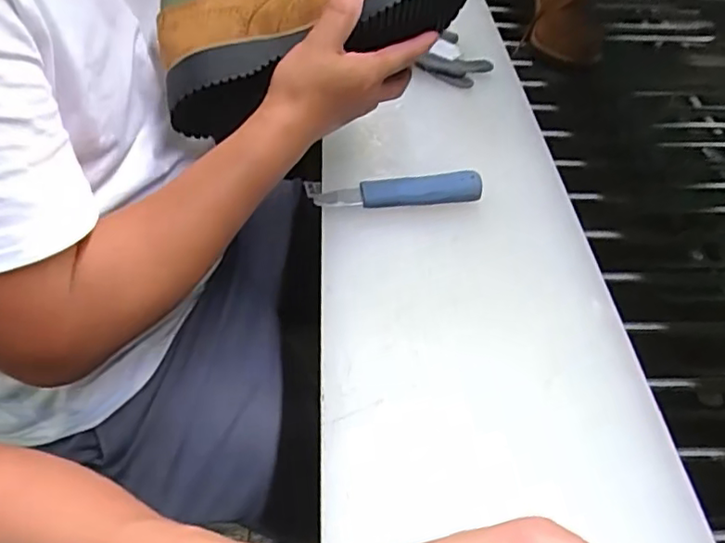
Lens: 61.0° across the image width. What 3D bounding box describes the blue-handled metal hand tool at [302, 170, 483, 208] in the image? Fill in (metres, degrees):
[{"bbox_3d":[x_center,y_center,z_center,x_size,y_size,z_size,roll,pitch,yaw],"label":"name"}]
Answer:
[{"bbox_3d":[0.031,-0.075,0.586,0.167,0.024,0.023,-4,45,-6],"label":"blue-handled metal hand tool"}]

